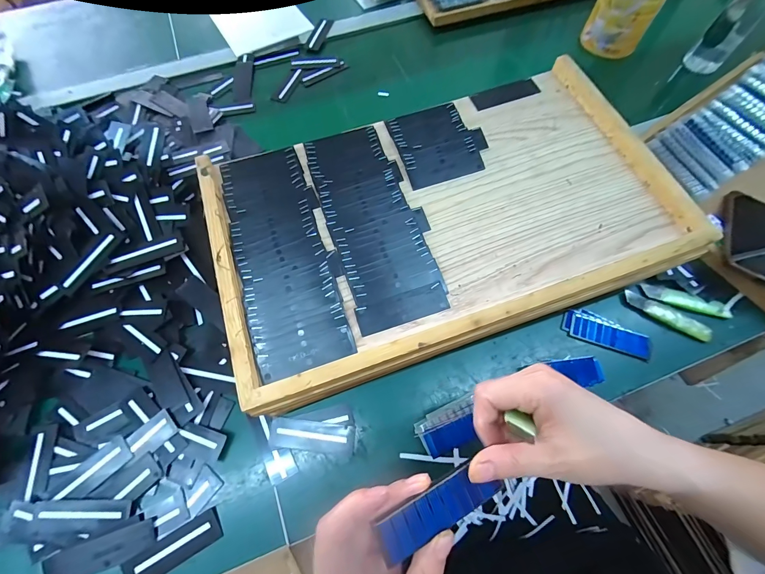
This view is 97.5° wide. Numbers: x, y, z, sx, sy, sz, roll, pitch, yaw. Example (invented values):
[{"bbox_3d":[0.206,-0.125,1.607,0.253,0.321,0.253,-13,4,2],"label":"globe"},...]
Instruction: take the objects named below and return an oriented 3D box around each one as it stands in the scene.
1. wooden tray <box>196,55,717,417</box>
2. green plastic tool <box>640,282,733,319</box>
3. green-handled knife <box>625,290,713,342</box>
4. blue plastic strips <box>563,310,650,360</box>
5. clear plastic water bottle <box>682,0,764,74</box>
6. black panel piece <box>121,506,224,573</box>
[{"bbox_3d":[0.068,-0.092,0.374,0.499,0.030,0.304,-18,68,-9],"label":"wooden tray"},{"bbox_3d":[0.382,0.016,0.423,0.099,0.015,0.021,18,69,8],"label":"green plastic tool"},{"bbox_3d":[0.353,0.035,0.416,0.102,0.011,0.021,28,70,12],"label":"green-handled knife"},{"bbox_3d":[0.273,0.055,0.411,0.099,0.004,0.038,20,68,10],"label":"blue plastic strips"},{"bbox_3d":[0.583,-0.447,0.533,0.063,0.192,0.058,28,63,9],"label":"clear plastic water bottle"},{"bbox_3d":[-0.206,0.260,0.334,0.092,0.008,0.029,-29,70,-11],"label":"black panel piece"}]

